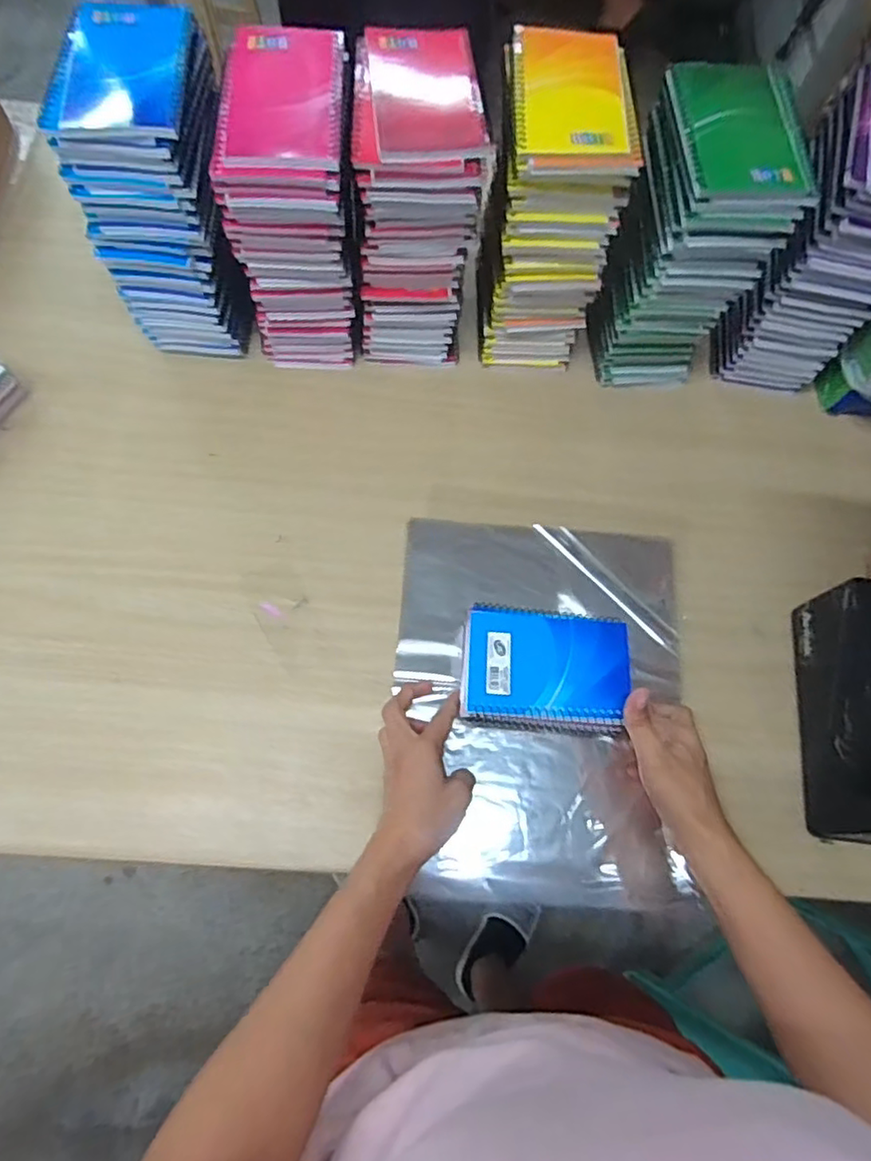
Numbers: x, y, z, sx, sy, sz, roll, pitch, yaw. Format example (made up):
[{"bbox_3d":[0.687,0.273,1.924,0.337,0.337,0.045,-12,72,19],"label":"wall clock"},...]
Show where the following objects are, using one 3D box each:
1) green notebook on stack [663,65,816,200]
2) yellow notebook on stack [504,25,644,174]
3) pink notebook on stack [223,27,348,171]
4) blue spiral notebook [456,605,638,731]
[{"bbox_3d":[0.229,-0.338,0.474,0.098,0.015,0.128,2,70,-2],"label":"green notebook on stack"},{"bbox_3d":[0.103,-0.365,0.478,0.091,0.015,0.141,-1,70,-4],"label":"yellow notebook on stack"},{"bbox_3d":[-0.108,-0.357,0.463,0.081,0.008,0.138,0,71,-3],"label":"pink notebook on stack"},{"bbox_3d":[0.089,0.070,0.513,0.134,0.009,0.095,6,72,1],"label":"blue spiral notebook"}]

